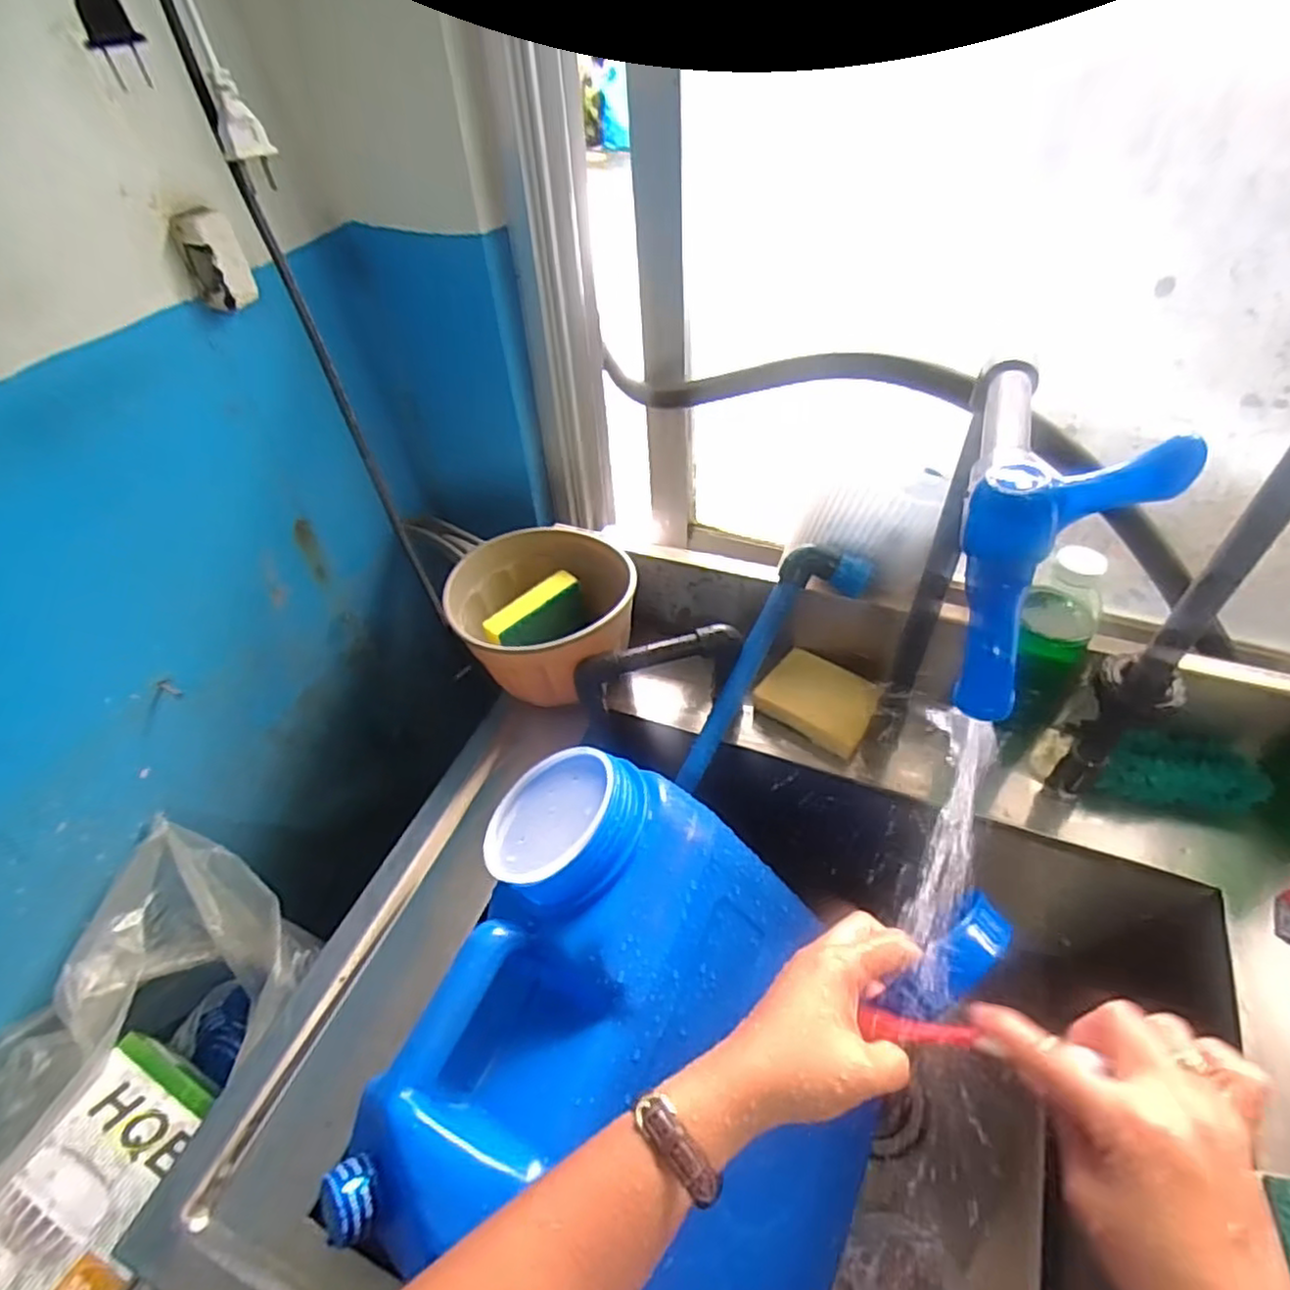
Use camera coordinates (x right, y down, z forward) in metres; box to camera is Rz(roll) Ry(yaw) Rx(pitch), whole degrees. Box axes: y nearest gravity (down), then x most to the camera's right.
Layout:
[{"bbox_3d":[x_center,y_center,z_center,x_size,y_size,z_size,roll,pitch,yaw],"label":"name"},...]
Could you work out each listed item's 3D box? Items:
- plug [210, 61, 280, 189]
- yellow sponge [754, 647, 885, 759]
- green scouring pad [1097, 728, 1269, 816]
[{"bbox_3d":[-0.210,-0.268,0.364,0.023,0.047,0.016,-20,48,-14],"label":"plug"},{"bbox_3d":[0.160,0.050,0.642,0.098,0.029,0.068,29,55,28],"label":"yellow sponge"},{"bbox_3d":[0.431,0.104,0.569,0.121,0.036,0.053,7,47,10],"label":"green scouring pad"}]

